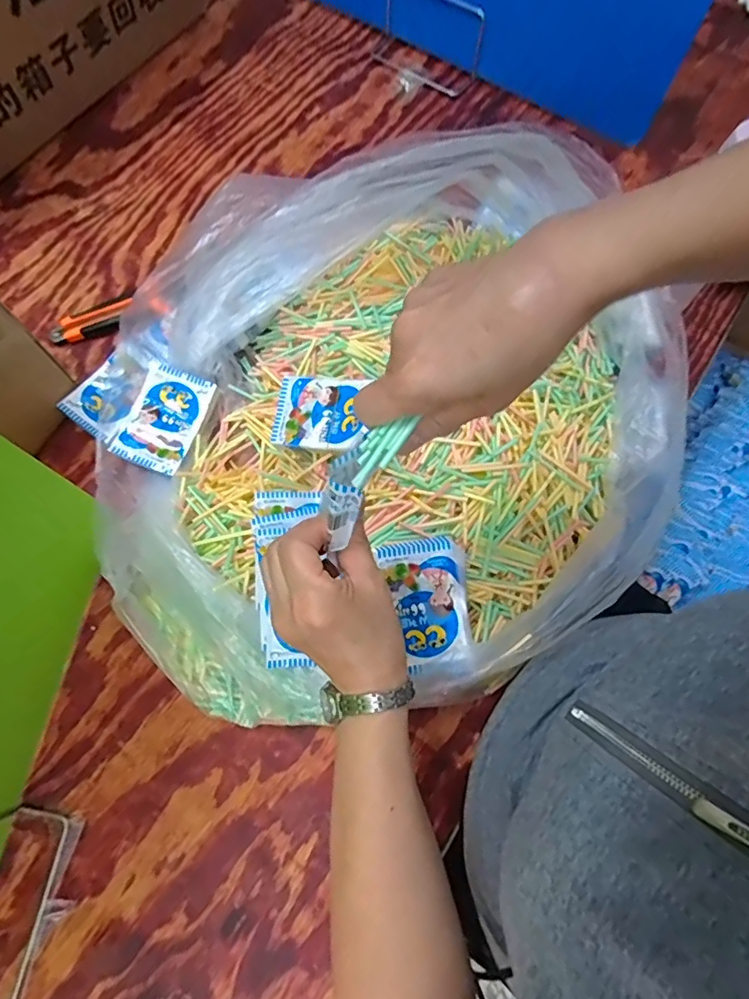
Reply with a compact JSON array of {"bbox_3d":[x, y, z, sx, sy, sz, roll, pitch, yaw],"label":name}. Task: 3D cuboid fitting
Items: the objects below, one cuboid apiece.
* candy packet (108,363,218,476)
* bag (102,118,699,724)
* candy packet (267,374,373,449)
[{"bbox_3d":[-0.213,-0.083,0.556,0.067,0.021,0.106,21,74,7],"label":"candy packet"},{"bbox_3d":[-0.007,-0.086,0.507,0.527,0.175,0.516,-5,71,-1],"label":"bag"},{"bbox_3d":[-0.053,-0.083,0.514,0.093,0.005,0.068,9,82,21],"label":"candy packet"}]

